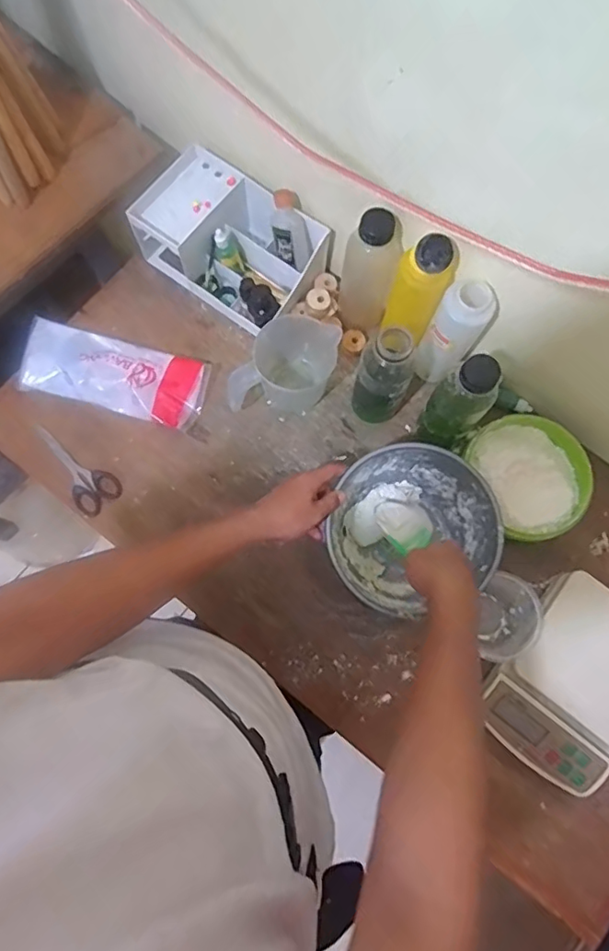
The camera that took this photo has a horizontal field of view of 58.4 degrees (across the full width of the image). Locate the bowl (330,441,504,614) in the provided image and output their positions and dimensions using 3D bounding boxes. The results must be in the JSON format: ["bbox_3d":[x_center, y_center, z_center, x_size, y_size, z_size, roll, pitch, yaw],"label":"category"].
[{"bbox_3d":[0.123,0.064,0.671,0.189,0.109,0.177,0,76,-1],"label":"bowl"}]

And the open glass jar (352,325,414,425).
[{"bbox_3d":[0.093,-0.111,0.668,0.058,0.182,0.052,25,76,5],"label":"open glass jar"}]

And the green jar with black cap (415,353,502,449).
[{"bbox_3d":[0.181,-0.079,0.662,0.053,0.182,0.058,0,76,-1],"label":"green jar with black cap"}]

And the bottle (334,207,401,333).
[{"bbox_3d":[0.078,-0.256,0.693,0.069,0.174,0.069,11,76,1],"label":"bottle"}]

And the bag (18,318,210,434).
[{"bbox_3d":[-0.262,-0.142,0.741,0.252,0.034,0.104,14,76,2],"label":"bag"}]

